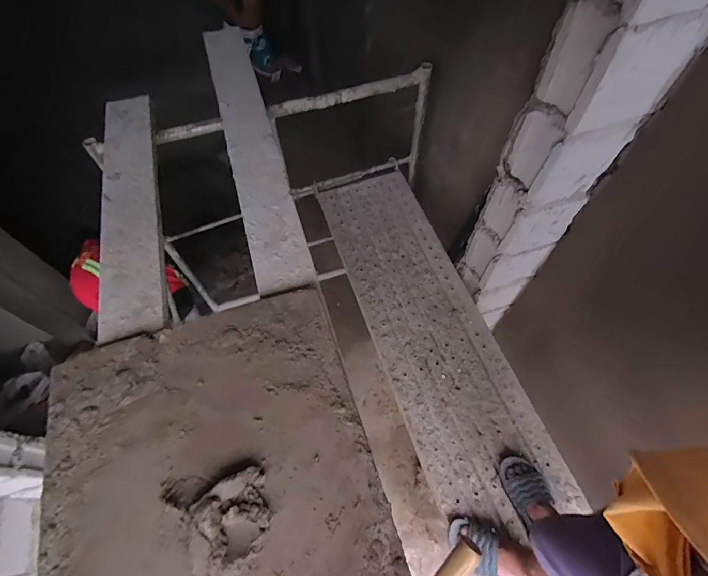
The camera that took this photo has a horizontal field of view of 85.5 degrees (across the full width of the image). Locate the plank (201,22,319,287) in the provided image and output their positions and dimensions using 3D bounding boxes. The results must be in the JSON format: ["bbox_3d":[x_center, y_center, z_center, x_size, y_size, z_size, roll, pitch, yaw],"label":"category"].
[{"bbox_3d":[-0.359,-0.537,1.292,0.153,0.034,1.325,-15,60,-9],"label":"plank"}]

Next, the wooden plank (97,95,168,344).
[{"bbox_3d":[-0.660,-0.276,1.124,0.170,0.044,0.928,-15,60,-9],"label":"wooden plank"}]

